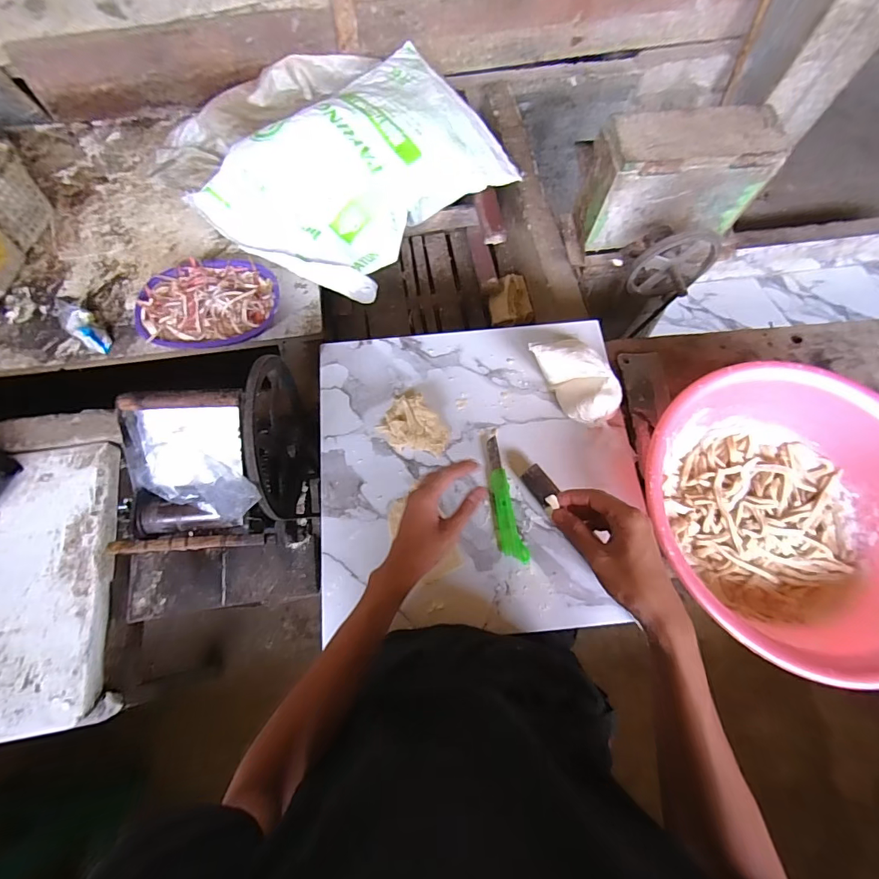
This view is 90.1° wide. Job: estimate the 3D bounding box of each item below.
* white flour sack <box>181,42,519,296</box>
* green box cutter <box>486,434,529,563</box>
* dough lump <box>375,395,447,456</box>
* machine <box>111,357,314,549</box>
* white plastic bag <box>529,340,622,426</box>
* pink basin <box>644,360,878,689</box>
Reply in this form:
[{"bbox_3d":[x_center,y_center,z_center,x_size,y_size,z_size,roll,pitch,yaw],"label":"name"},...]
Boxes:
[{"bbox_3d":[-0.164,-0.634,1.013,0.456,0.150,0.662,37,74,10],"label":"white flour sack"},{"bbox_3d":[0.096,0.090,0.669,0.034,0.012,0.190,-10,71,-6],"label":"green box cutter"},{"bbox_3d":[-0.039,-0.017,0.694,0.084,0.035,0.104,-38,76,-14],"label":"dough lump"},{"bbox_3d":[-0.353,0.046,0.732,0.214,0.339,0.270,-3,71,-3],"label":"machine"},{"bbox_3d":[0.220,-0.094,0.708,0.077,0.071,0.153,-35,75,-13],"label":"white plastic bag"},{"bbox_3d":[0.497,0.103,0.629,0.416,0.122,0.406,1,71,-2],"label":"pink basin"}]

